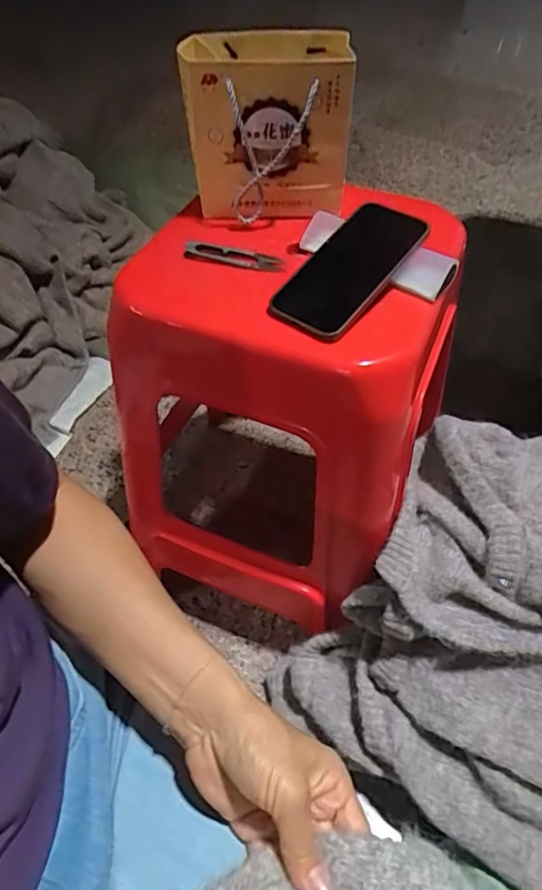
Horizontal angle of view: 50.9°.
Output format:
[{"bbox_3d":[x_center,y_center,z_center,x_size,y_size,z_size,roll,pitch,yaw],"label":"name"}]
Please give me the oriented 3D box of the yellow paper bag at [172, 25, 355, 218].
[{"bbox_3d":[0.000,-0.321,0.579,0.155,0.145,0.094,6,51,5],"label":"yellow paper bag"}]

